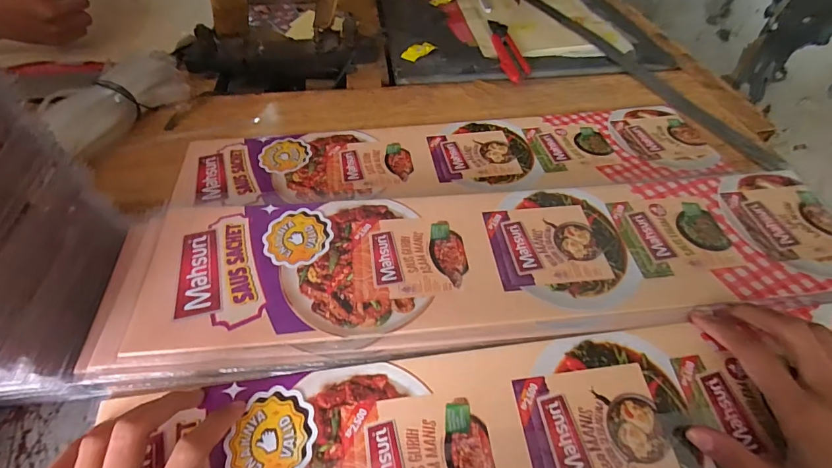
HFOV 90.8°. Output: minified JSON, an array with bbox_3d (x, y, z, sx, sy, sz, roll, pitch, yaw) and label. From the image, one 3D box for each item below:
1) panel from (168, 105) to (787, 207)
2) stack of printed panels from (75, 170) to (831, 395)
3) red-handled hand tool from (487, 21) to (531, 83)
[{"bbox_3d":[0.064,-0.087,0.439,0.585,0.007,0.128,-4,49,-5],"label":"panel"},{"bbox_3d":[0.062,0.021,0.328,0.556,0.030,0.143,-5,50,-6],"label":"stack of printed panels"},{"bbox_3d":[0.131,-0.264,0.583,0.038,0.018,0.160,-2,49,-4],"label":"red-handled hand tool"}]

